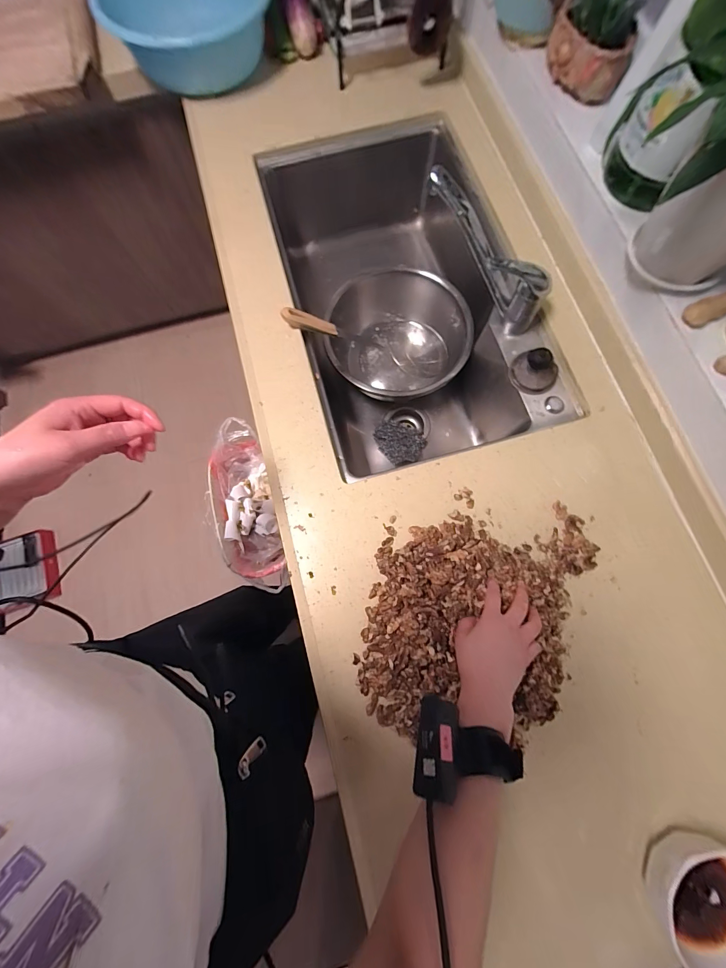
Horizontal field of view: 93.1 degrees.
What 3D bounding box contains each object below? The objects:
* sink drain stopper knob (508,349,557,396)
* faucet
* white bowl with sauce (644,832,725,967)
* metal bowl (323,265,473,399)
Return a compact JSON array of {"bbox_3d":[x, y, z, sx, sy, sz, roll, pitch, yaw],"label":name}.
[{"bbox_3d":[0.296,-0.195,0.588,0.080,0.048,0.066,28,79,7],"label":"sink drain stopper knob"},{"bbox_3d":[0.199,-0.378,0.565,0.067,0.098,0.275,-43,98,-10],"label":"faucet"},{"bbox_3d":[0.377,0.462,0.374,0.112,0.058,0.118,0,77,0],"label":"white bowl with sauce"},{"bbox_3d":[0.080,-0.319,0.783,0.290,0.146,0.302,0,77,0],"label":"metal bowl"}]

